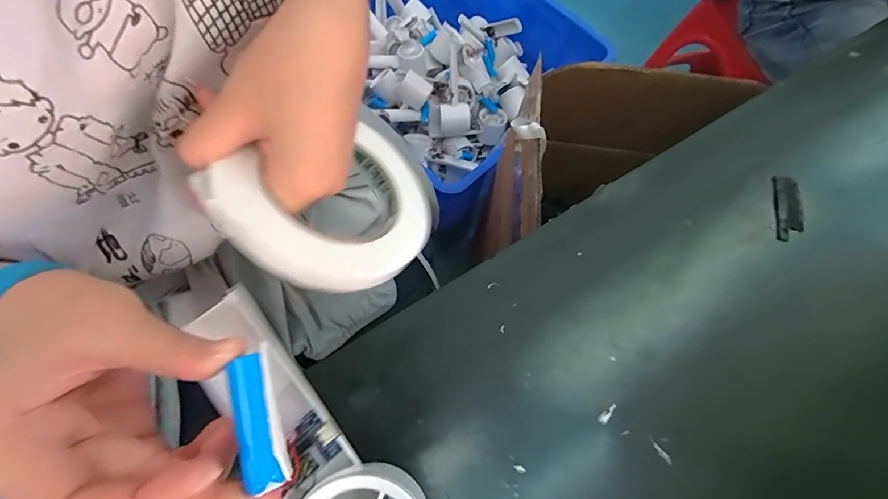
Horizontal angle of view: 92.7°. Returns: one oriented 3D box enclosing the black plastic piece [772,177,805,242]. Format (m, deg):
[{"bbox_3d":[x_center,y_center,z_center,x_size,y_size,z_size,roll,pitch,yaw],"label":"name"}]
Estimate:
[{"bbox_3d":[0.220,-0.025,0.271,0.015,0.008,0.045,13,69,2],"label":"black plastic piece"}]

